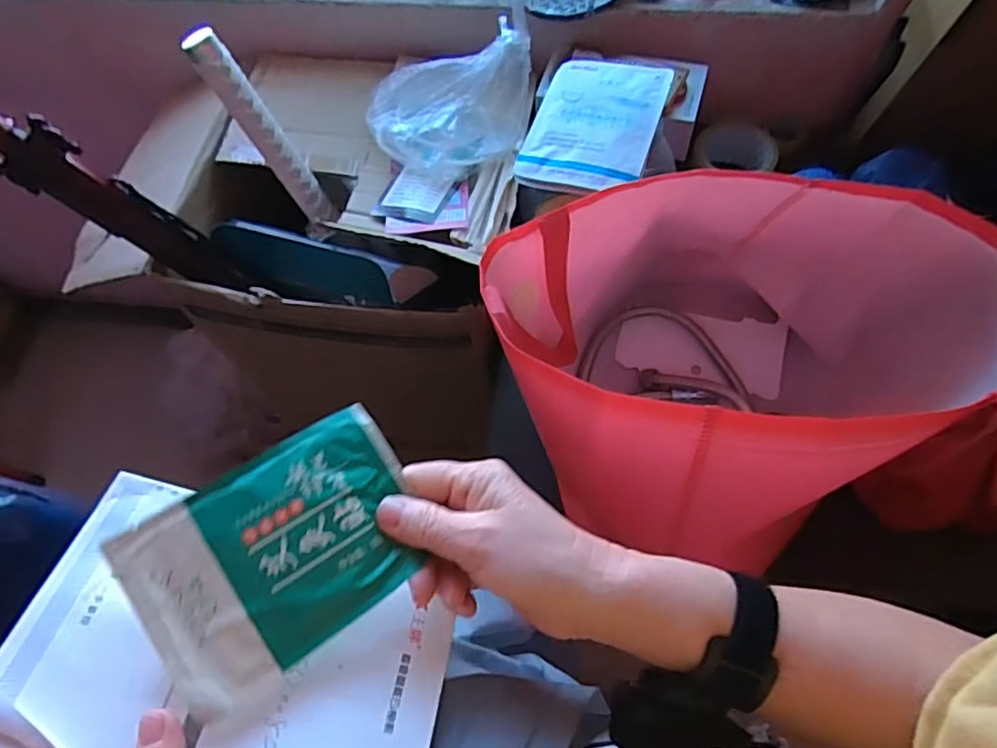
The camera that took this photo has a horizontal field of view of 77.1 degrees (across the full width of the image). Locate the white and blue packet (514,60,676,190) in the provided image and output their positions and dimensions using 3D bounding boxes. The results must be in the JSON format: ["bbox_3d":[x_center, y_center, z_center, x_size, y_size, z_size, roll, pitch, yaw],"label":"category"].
[{"bbox_3d":[0.096,-0.249,0.616,0.118,0.015,0.171,16,65,12],"label":"white and blue packet"}]

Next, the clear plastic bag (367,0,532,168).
[{"bbox_3d":[-0.048,-0.305,0.696,0.193,0.086,0.136,-15,62,-4],"label":"clear plastic bag"}]

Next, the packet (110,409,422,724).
[{"bbox_3d":[-0.107,0.087,0.314,0.137,0.008,0.095,-31,81,-21],"label":"packet"}]

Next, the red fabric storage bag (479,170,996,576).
[{"bbox_3d":[0.213,0.004,0.549,0.372,0.250,0.359,-25,63,-9],"label":"red fabric storage bag"}]

